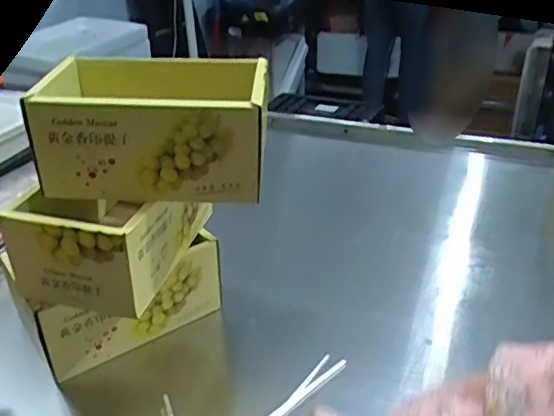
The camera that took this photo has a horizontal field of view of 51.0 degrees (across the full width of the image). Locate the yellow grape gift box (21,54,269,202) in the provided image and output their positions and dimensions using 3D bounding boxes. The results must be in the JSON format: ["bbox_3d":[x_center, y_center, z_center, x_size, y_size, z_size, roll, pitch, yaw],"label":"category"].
[{"bbox_3d":[-0.122,-0.087,0.617,0.221,0.113,0.131,0,30,6],"label":"yellow grape gift box"}]

